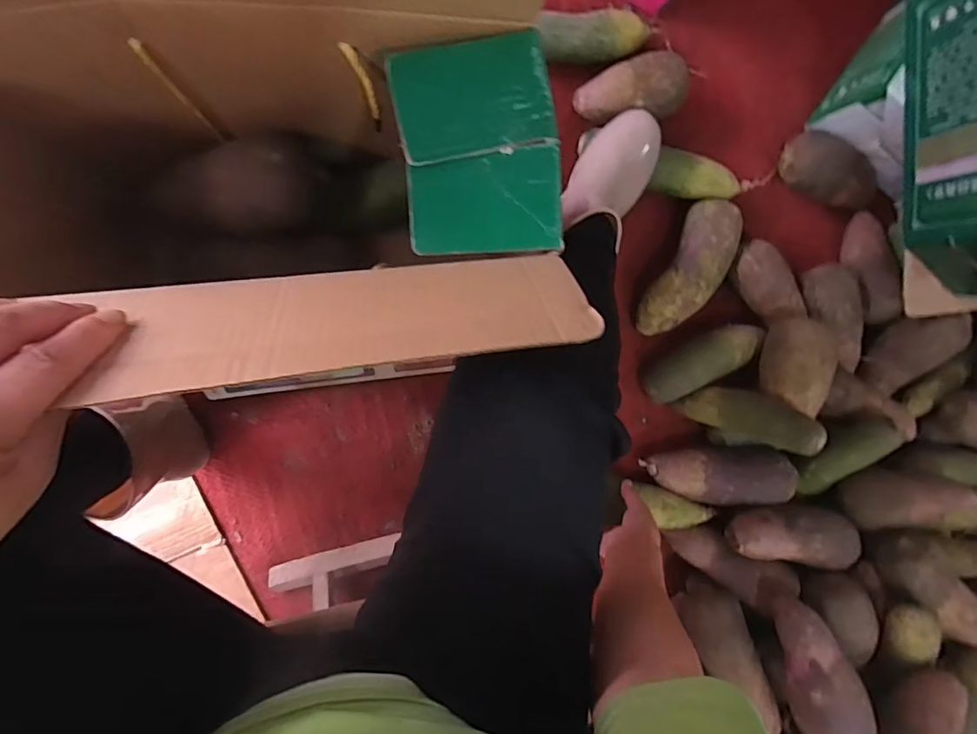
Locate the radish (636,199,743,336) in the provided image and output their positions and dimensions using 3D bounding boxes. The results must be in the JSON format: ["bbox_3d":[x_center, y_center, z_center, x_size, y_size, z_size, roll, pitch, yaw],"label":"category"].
[{"bbox_3d":[0.266,-0.126,0.668,0.078,0.058,0.191,28,91,-9],"label":"radish"}]

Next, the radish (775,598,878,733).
[{"bbox_3d":[0.390,0.361,0.593,0.068,0.062,0.175,-16,81,-6],"label":"radish"}]

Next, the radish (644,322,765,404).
[{"bbox_3d":[0.290,-0.009,0.684,0.168,0.052,0.061,-30,98,-4],"label":"radish"}]

